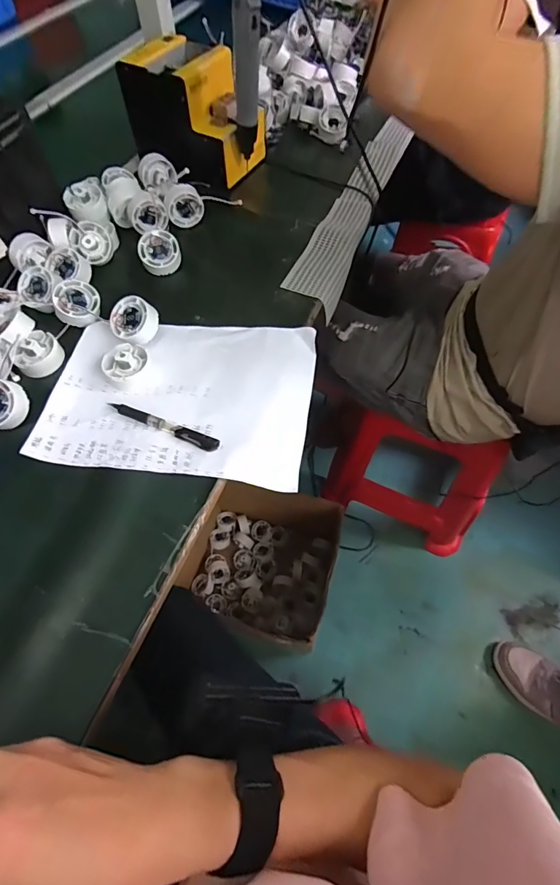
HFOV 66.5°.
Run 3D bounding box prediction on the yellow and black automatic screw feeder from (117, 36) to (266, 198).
[{"bbox_3d":[-0.130,-0.523,0.695,0.202,0.152,0.136,26,63,16],"label":"yellow and black automatic screw feeder"}]

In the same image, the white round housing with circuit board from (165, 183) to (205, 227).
[{"bbox_3d":[-0.145,-0.360,0.654,0.055,0.056,0.029,-14,60,-7],"label":"white round housing with circuit board"}]

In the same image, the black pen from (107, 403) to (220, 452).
[{"bbox_3d":[-0.129,-0.019,0.468,0.138,0.010,0.014,22,62,14],"label":"black pen"}]

